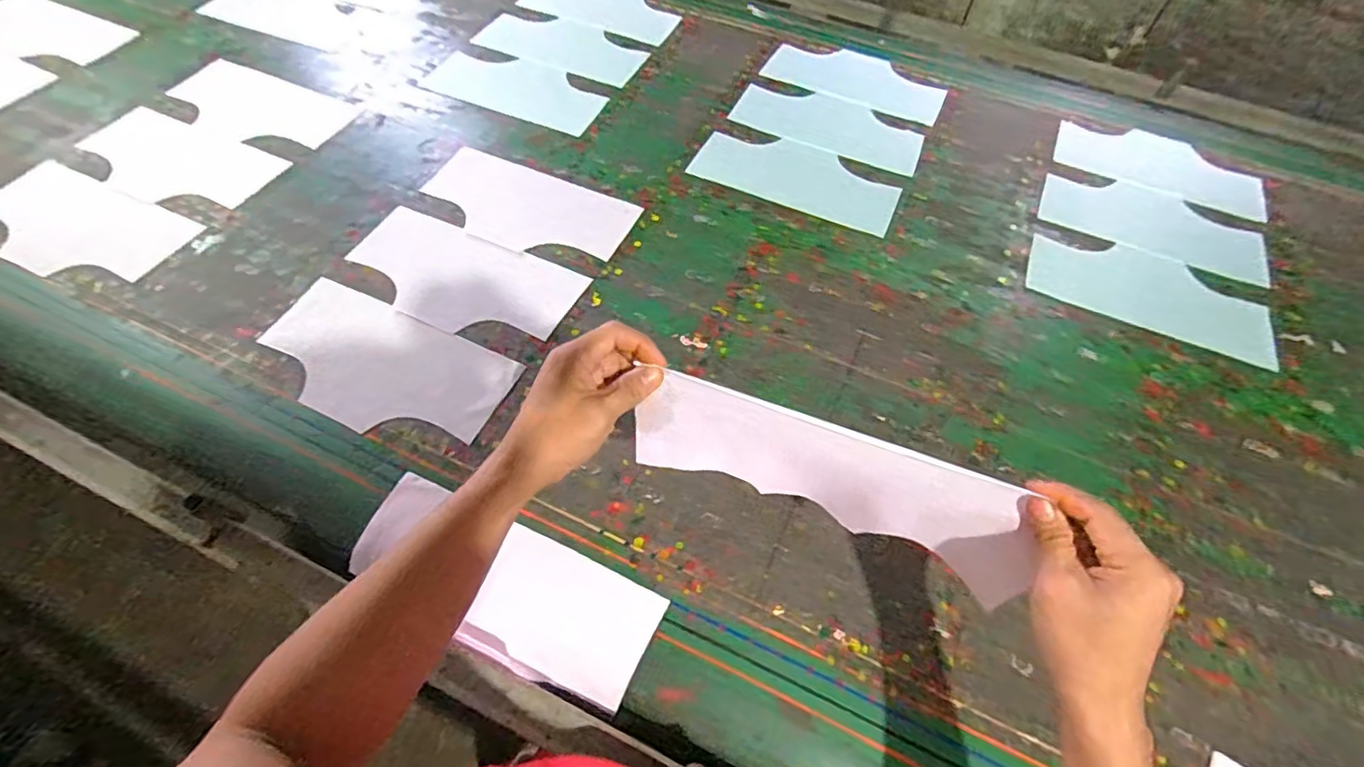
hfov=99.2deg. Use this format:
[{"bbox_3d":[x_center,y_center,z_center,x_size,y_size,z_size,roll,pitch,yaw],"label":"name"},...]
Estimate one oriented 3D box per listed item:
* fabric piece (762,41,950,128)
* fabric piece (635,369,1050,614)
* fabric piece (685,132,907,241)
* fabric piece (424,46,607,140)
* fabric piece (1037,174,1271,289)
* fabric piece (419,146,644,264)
[{"bbox_3d":[0.310,-0.541,1.025,0.305,0.008,0.171,25,57,16],"label":"fabric piece"},{"bbox_3d":[0.111,0.073,0.436,0.293,0.102,0.051,20,57,7],"label":"fabric piece"},{"bbox_3d":[0.175,-0.320,0.882,0.302,0.007,0.151,22,61,12],"label":"fabric piece"},{"bbox_3d":[-0.282,-0.511,1.002,0.304,0.011,0.145,22,61,13],"label":"fabric piece"},{"bbox_3d":[0.694,-0.243,0.860,0.299,0.008,0.152,23,58,10],"label":"fabric piece"},{"bbox_3d":[-0.229,-0.252,0.832,0.307,0.008,0.152,22,62,14],"label":"fabric piece"}]

